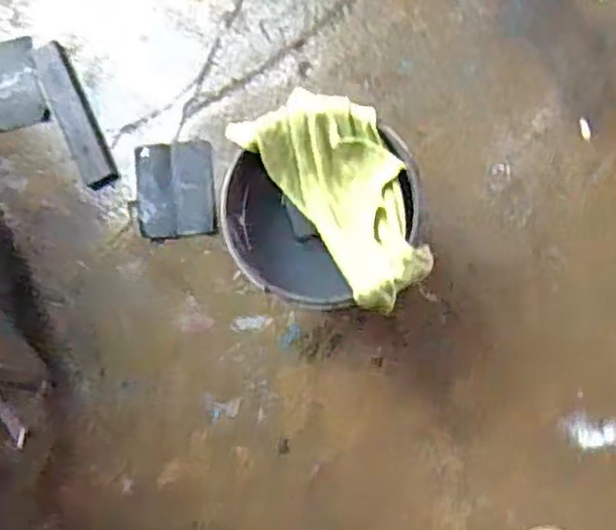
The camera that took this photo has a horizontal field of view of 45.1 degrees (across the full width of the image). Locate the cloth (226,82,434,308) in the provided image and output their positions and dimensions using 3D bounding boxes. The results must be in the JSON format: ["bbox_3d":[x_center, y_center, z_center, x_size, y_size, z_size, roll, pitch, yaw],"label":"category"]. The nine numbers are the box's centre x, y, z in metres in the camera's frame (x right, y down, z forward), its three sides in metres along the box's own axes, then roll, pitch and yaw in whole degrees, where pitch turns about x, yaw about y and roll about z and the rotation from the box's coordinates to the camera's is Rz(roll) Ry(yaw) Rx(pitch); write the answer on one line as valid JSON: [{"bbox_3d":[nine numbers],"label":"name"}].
[{"bbox_3d":[0.044,-0.091,0.849,0.141,0.056,0.270,-38,85,1],"label":"cloth"}]

